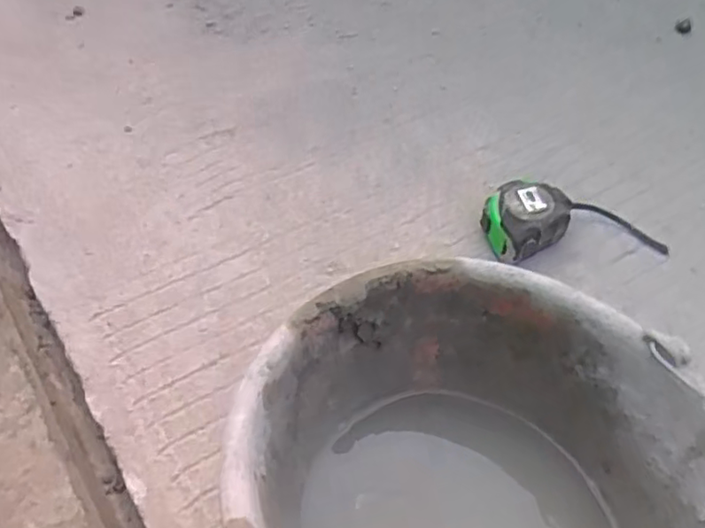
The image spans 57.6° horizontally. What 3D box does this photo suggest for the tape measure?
[{"bbox_3d":[0.234,-0.049,0.688,0.200,0.046,0.097,-9,51,-11],"label":"tape measure"}]

